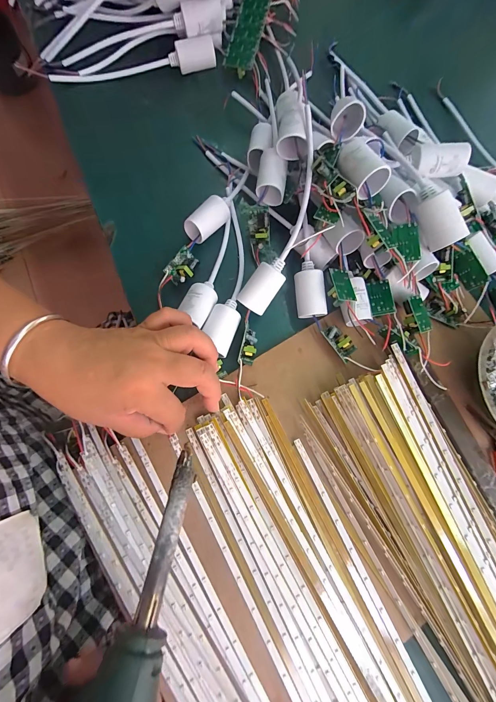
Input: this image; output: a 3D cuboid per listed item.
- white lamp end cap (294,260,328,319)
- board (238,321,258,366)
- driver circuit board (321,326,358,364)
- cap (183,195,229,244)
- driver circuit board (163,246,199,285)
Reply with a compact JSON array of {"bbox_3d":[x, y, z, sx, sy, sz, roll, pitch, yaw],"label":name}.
[{"bbox_3d":[0.062,-0.058,0.277,0.028,0.024,0.052,-8,86,14],"label":"white lamp end cap"},{"bbox_3d":[0.000,-0.005,0.260,0.015,0.014,0.039,6,101,0],"label":"board"},{"bbox_3d":[0.088,-0.008,0.274,0.019,0.017,0.036,-36,83,-11],"label":"driver circuit board"},{"bbox_3d":[-0.039,-0.133,0.288,0.020,0.029,0.052,44,78,5],"label":"cap"},{"bbox_3d":[-0.063,-0.082,0.277,0.022,0.014,0.034,32,77,3],"label":"driver circuit board"}]

